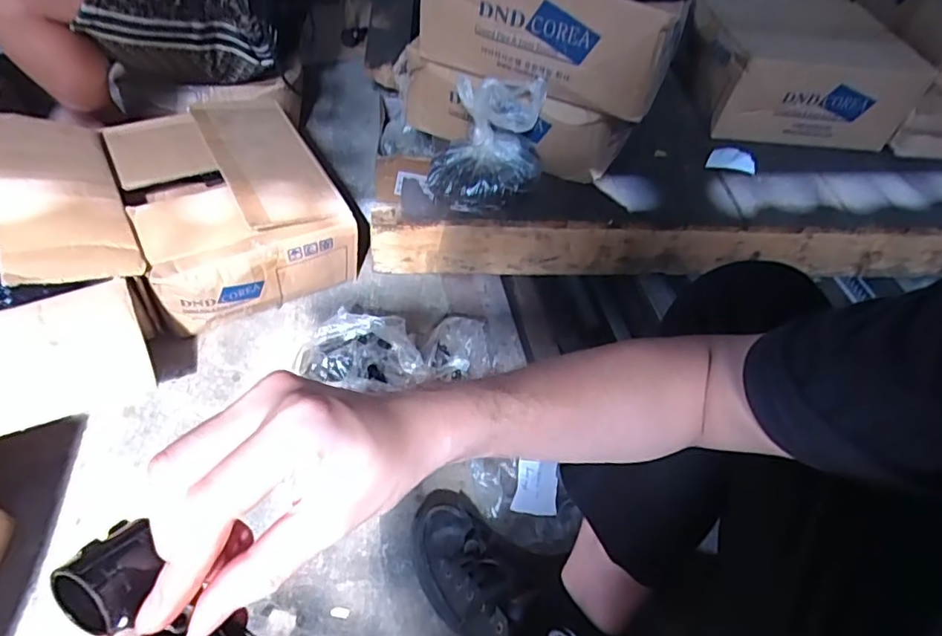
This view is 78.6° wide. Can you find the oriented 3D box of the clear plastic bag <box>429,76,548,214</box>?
[{"bbox_3d":[0.021,-0.226,0.749,0.139,0.127,0.118,11,50,0],"label":"clear plastic bag"}]

